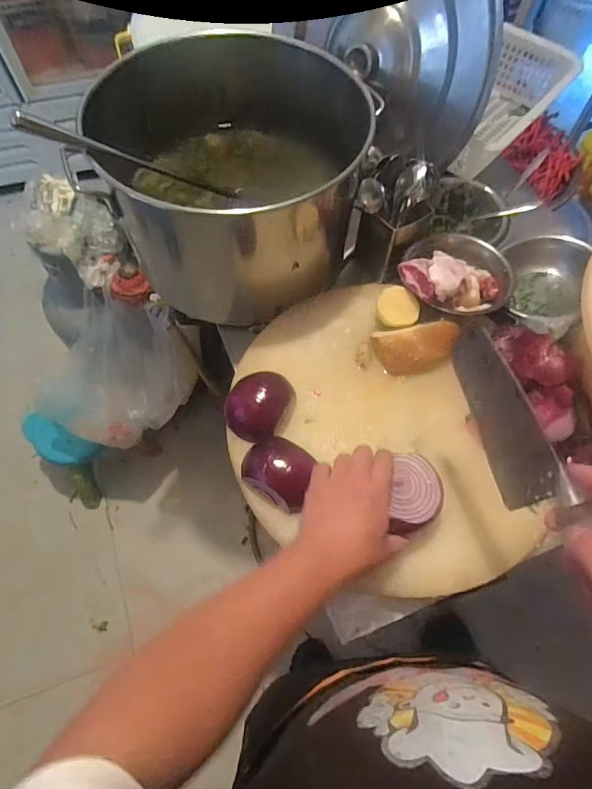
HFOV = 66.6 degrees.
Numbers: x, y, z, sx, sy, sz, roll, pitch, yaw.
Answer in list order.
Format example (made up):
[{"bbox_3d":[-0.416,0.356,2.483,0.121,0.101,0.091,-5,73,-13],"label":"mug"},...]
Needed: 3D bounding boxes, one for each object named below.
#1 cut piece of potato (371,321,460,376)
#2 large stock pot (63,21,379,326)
[{"bbox_3d":[0.153,-0.059,0.570,0.099,0.038,0.055,-5,64,-3],"label":"cut piece of potato"},{"bbox_3d":[-0.074,-0.298,0.624,0.329,0.205,0.330,0,64,-1],"label":"large stock pot"}]

